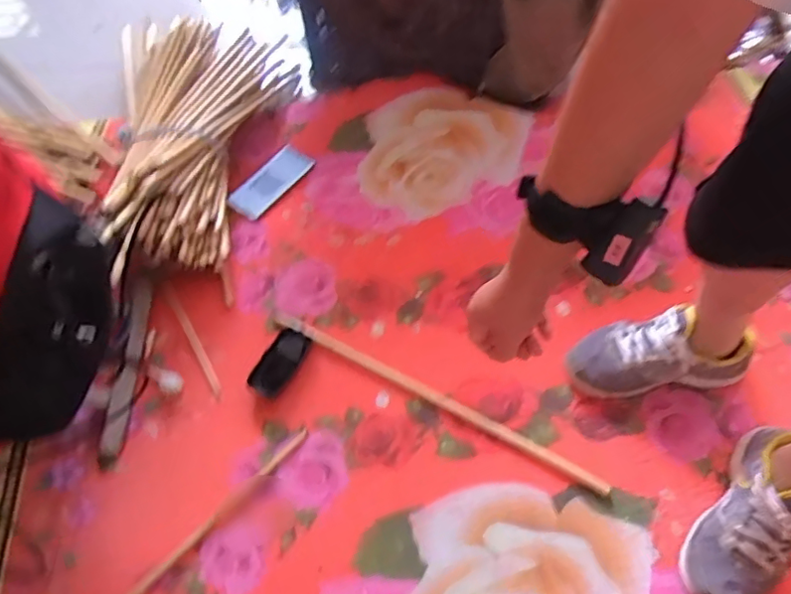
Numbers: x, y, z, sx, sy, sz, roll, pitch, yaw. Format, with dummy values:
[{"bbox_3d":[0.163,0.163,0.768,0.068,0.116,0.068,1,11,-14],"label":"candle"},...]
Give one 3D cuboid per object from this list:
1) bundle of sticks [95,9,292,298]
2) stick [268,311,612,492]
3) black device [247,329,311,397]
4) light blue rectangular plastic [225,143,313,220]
[{"bbox_3d":[-0.340,-0.262,0.896,0.225,0.130,0.540,5,62,3],"label":"bundle of sticks"},{"bbox_3d":[0.050,0.137,0.772,0.501,0.016,0.020,26,65,14],"label":"stick"},{"bbox_3d":[-0.164,0.093,0.791,0.049,0.014,0.101,27,65,14],"label":"black device"},{"bbox_3d":[-0.210,-0.199,0.951,0.058,0.018,0.159,42,63,-6],"label":"light blue rectangular plastic"}]

